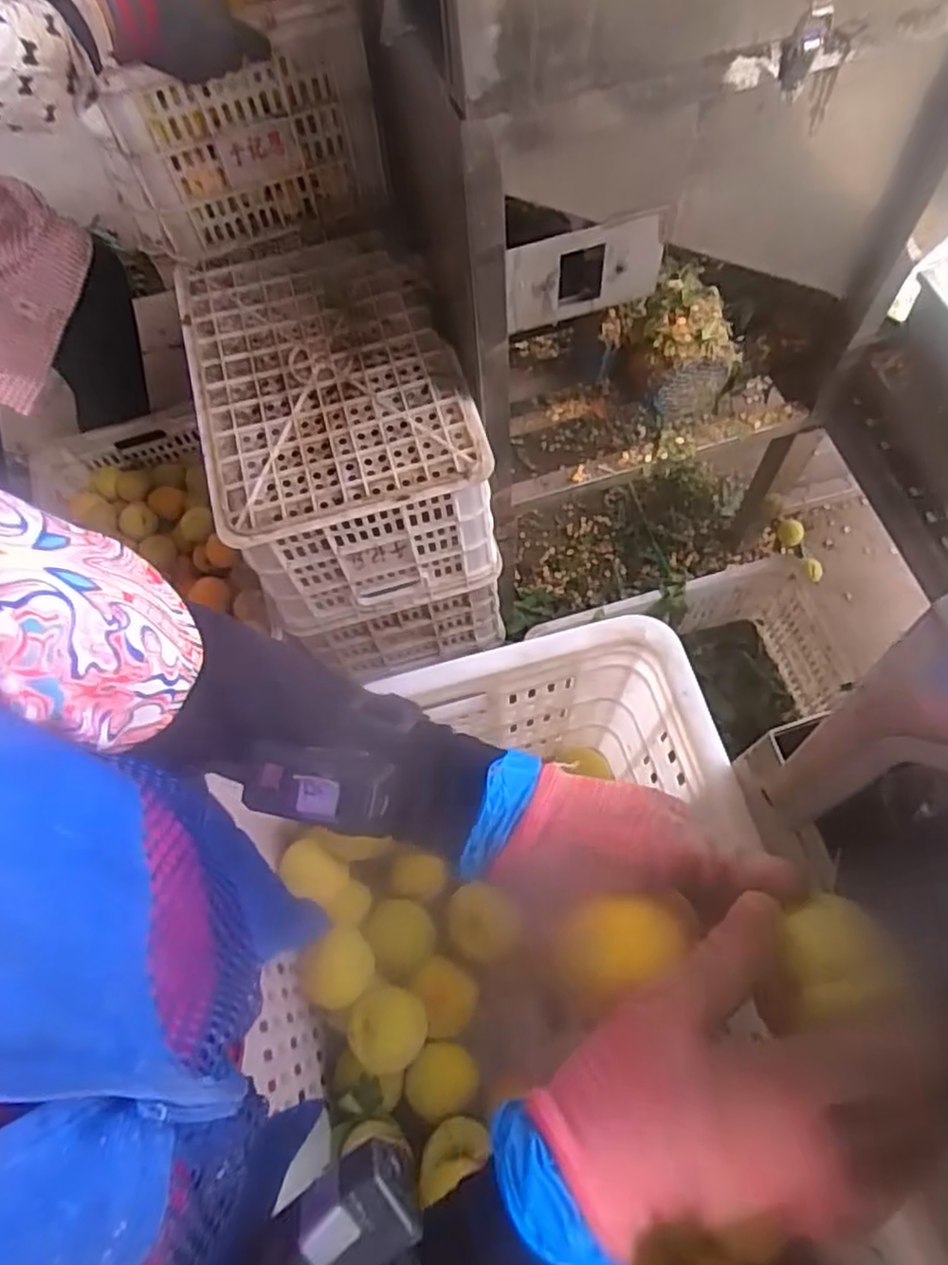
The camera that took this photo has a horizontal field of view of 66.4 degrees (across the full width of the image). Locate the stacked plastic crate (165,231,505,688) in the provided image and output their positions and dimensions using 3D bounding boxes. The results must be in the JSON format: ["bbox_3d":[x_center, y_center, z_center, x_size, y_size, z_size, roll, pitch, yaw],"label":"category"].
[{"bbox_3d":[-0.196,-0.303,1.072,0.337,0.292,0.492,-16,67,-4],"label":"stacked plastic crate"}]

